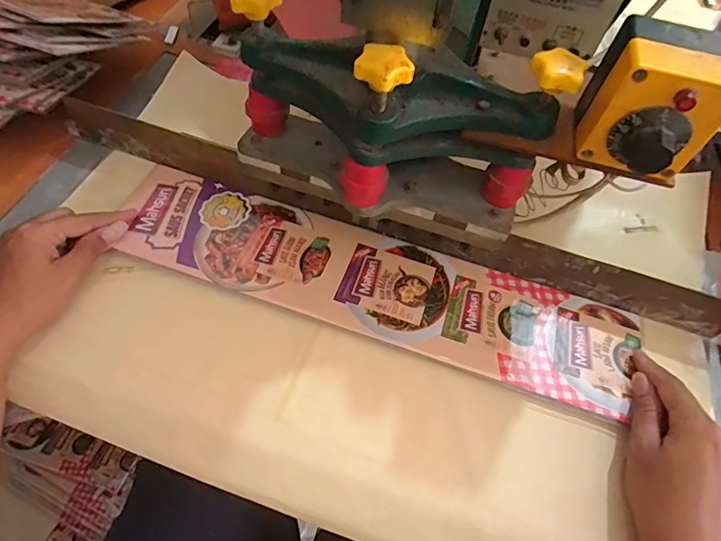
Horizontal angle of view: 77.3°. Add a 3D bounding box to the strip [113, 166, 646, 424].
[{"bbox_3d":[0.010,0.009,0.461,0.518,0.007,0.127,18,55,6],"label":"strip"}]

